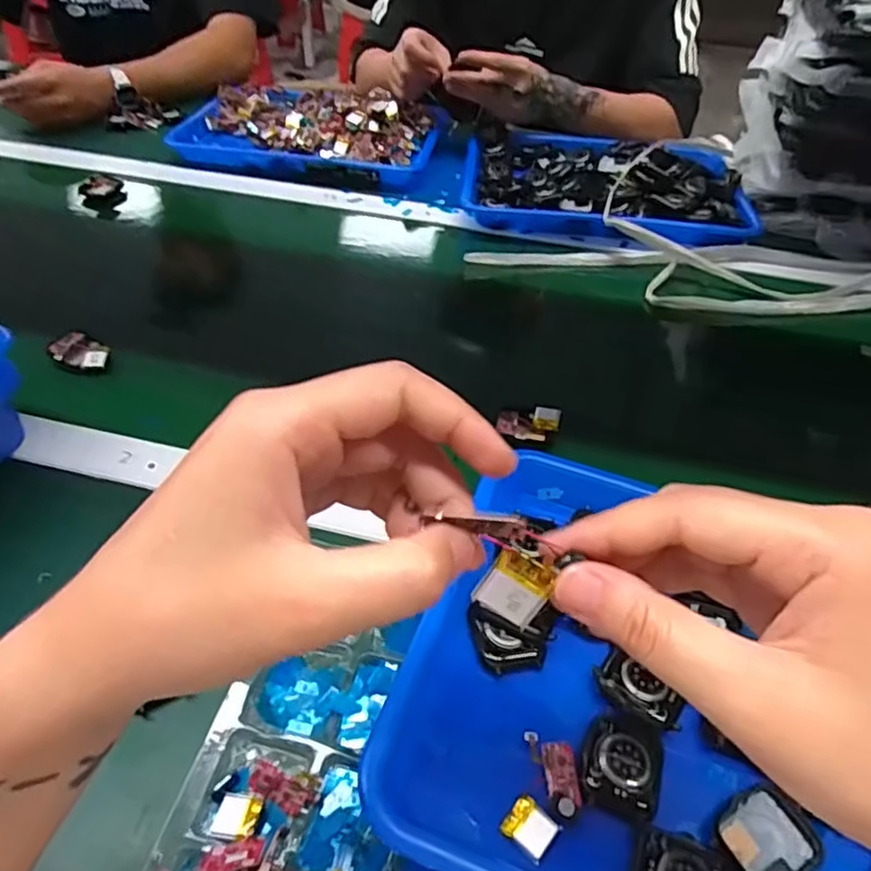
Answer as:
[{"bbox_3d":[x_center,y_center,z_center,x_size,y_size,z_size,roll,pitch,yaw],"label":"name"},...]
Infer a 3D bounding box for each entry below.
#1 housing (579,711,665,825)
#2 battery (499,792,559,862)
[{"bbox_3d":[0.089,0.153,0.310,0.037,0.007,0.046,17,46,13],"label":"housing"},{"bbox_3d":[0.041,0.172,0.290,0.021,0.006,0.017,30,50,25],"label":"battery"}]

